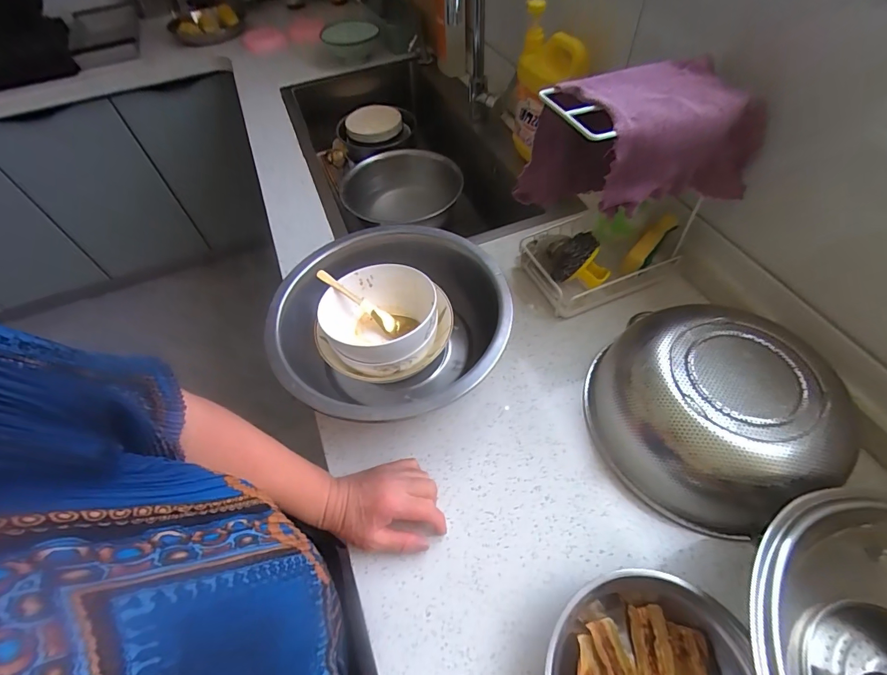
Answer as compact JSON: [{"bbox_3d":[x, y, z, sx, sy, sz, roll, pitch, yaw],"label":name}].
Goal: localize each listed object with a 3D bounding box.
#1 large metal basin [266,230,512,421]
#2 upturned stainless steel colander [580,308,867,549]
[{"bbox_3d":[-0.058,-0.010,0.546,0.276,0.112,0.290,-2,55,3],"label":"large metal basin"},{"bbox_3d":[0.289,0.072,0.474,0.227,0.095,0.240,31,63,23],"label":"upturned stainless steel colander"}]

